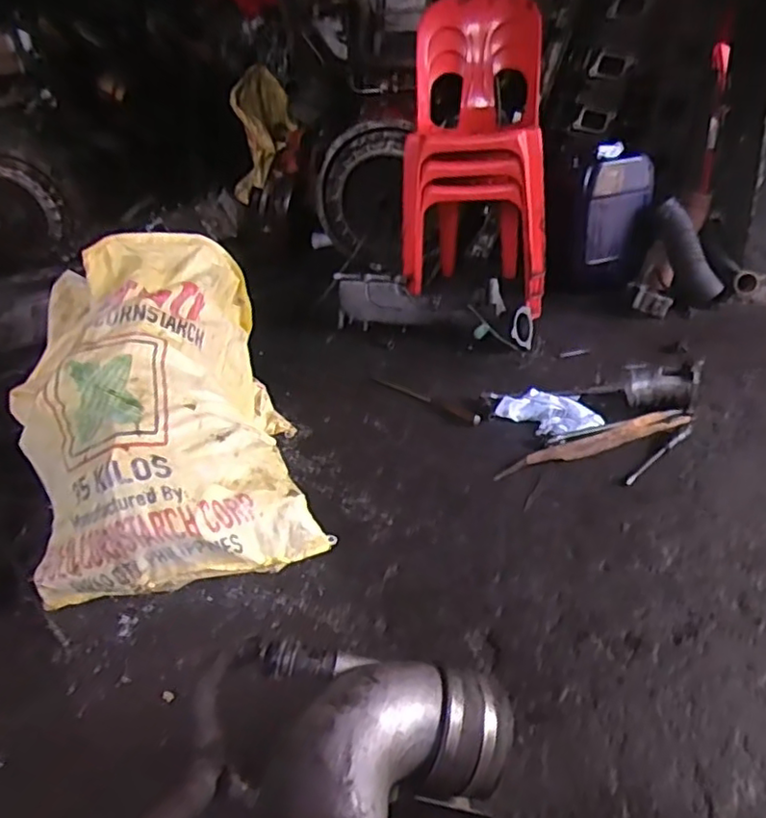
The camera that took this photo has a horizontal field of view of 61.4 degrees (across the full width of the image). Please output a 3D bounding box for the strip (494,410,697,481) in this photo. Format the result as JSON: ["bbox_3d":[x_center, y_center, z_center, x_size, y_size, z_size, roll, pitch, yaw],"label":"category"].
[{"bbox_3d":[0.441,0.071,1.354,0.461,0.012,0.067,-16,35,-17],"label":"strip"}]

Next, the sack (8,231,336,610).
[{"bbox_3d":[-0.439,-0.023,1.244,0.486,0.415,0.775,-12,29,-11],"label":"sack"}]

